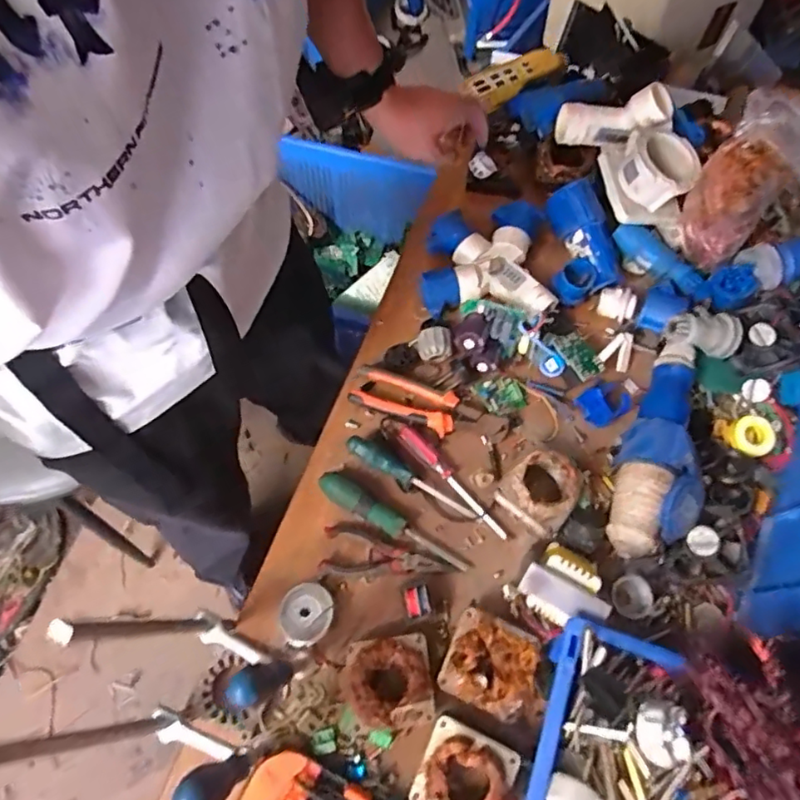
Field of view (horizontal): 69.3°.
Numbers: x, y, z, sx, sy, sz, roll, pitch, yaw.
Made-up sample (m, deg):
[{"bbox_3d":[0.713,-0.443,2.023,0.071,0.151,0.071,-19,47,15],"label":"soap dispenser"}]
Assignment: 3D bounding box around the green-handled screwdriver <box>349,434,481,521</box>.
[{"bbox_3d":[0.013,0.091,0.663,0.166,0.026,0.025,32,74,3],"label":"green-handled screwdriver"}]

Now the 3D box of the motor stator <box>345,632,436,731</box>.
[{"bbox_3d":[-0.012,0.284,0.582,0.086,0.056,0.085,-7,69,-4],"label":"motor stator"}]

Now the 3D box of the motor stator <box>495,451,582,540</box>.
[{"bbox_3d":[0.158,0.101,0.645,0.080,0.051,0.078,1,69,-1],"label":"motor stator"}]

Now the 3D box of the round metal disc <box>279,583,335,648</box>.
[{"bbox_3d":[-0.099,0.229,0.620,0.059,0.025,0.059,-26,71,-11],"label":"round metal disc"}]

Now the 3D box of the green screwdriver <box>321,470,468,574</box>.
[{"bbox_3d":[-0.011,0.139,0.647,0.185,0.024,0.028,33,71,11],"label":"green screwdriver"}]

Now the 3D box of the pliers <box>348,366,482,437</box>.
[{"bbox_3d":[0.018,0.004,0.707,0.152,0.020,0.055,21,69,7],"label":"pliers"}]

